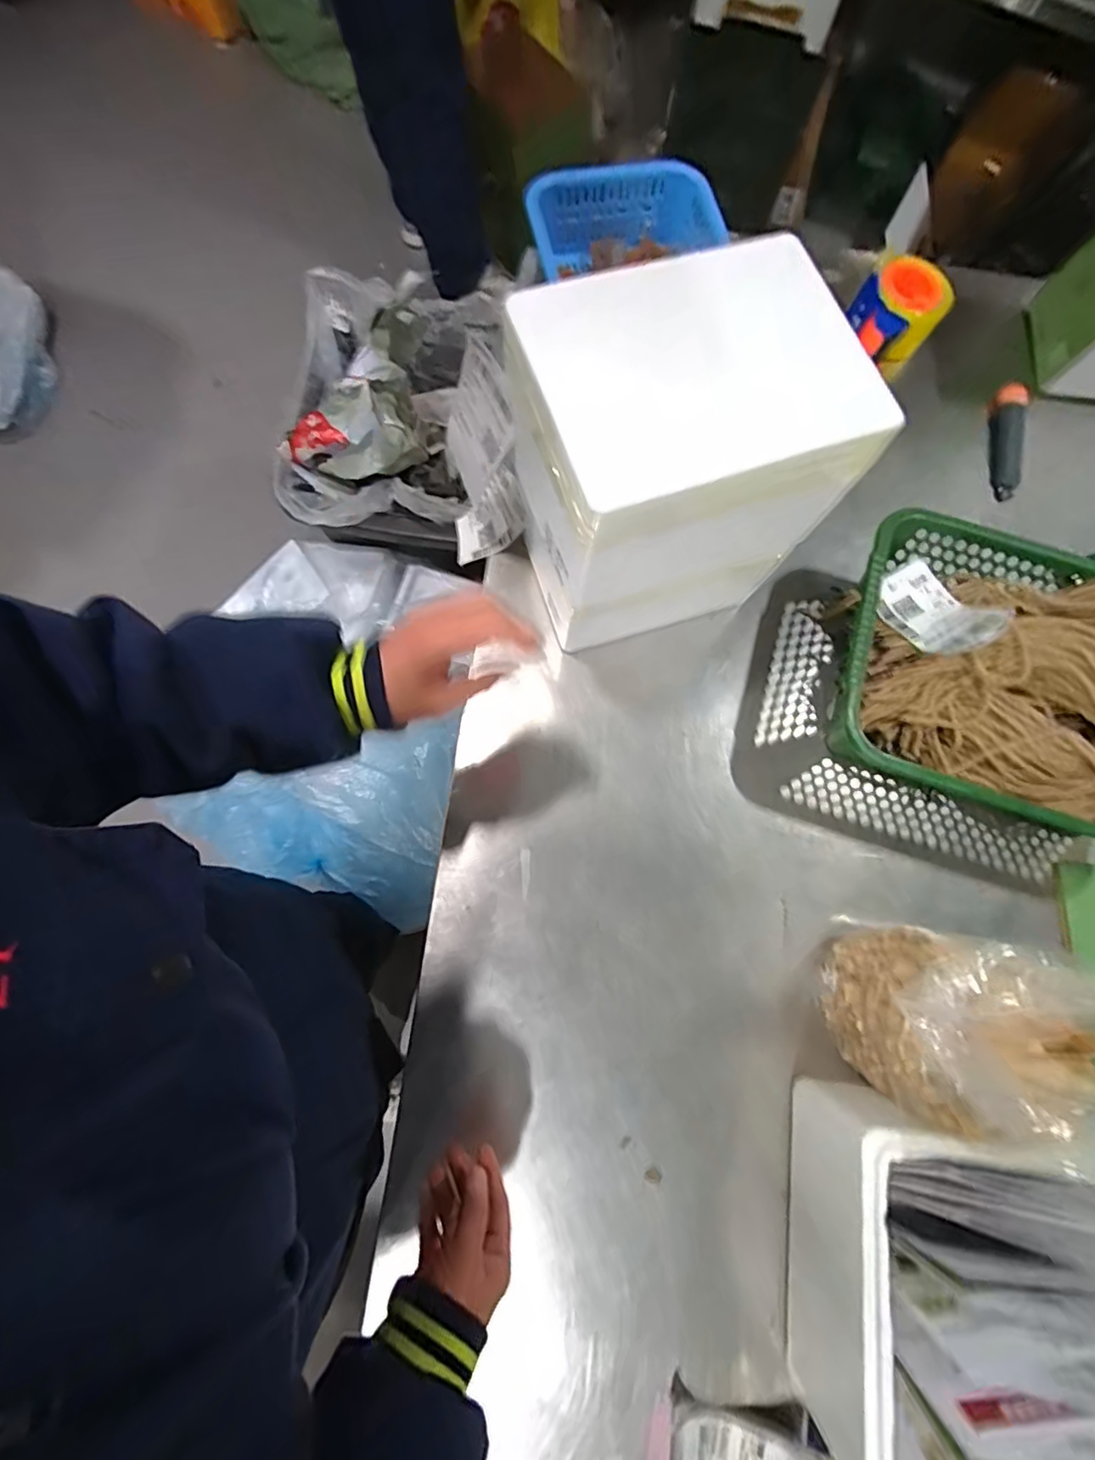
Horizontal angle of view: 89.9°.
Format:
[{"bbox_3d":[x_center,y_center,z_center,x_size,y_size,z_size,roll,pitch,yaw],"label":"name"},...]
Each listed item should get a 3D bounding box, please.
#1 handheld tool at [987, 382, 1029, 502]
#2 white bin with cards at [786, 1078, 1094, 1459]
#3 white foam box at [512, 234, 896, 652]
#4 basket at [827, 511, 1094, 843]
[{"bbox_3d":[0.588,-0.367,0.697,0.029,0.035,0.147,8,76,-1],"label":"handheld tool"},{"bbox_3d":[0.354,0.430,0.411,0.275,0.177,0.235,6,76,-1],"label":"white bin with cards"},{"bbox_3d":[0.095,-0.209,0.504,0.221,0.286,0.177,-19,78,-7],"label":"white foam box"},{"bbox_3d":[0.484,-0.048,0.572,0.369,0.102,0.280,18,76,2],"label":"basket"}]

